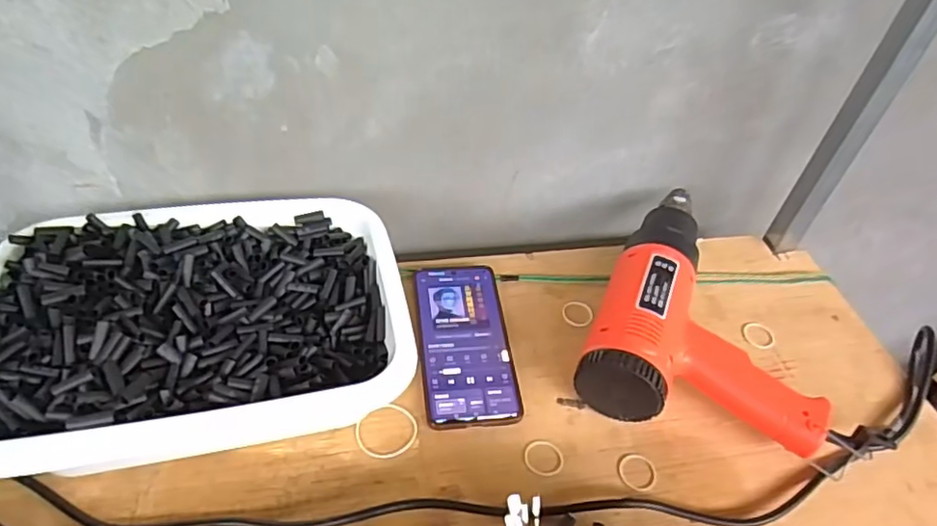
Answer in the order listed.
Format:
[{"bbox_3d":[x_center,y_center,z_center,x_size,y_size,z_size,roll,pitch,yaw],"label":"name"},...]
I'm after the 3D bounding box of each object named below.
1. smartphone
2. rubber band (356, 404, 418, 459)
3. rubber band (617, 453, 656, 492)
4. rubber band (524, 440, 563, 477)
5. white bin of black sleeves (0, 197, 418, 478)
[{"bbox_3d":[-0.003,0.067,0.530,0.076,0.013,0.162,-2,45,-9],"label":"smartphone"},{"bbox_3d":[-0.063,0.129,0.468,0.046,0.004,0.044,4,45,-4],"label":"rubber band"},{"bbox_3d":[0.129,0.158,0.463,0.029,0.004,0.029,4,45,-4],"label":"rubber band"},{"bbox_3d":[0.058,0.148,0.461,0.030,0.004,0.029,4,45,-4],"label":"rubber band"},{"bbox_3d":[-0.198,0.049,0.464,0.286,0.100,0.215,-8,44,-16],"label":"white bin of black sleeves"}]

